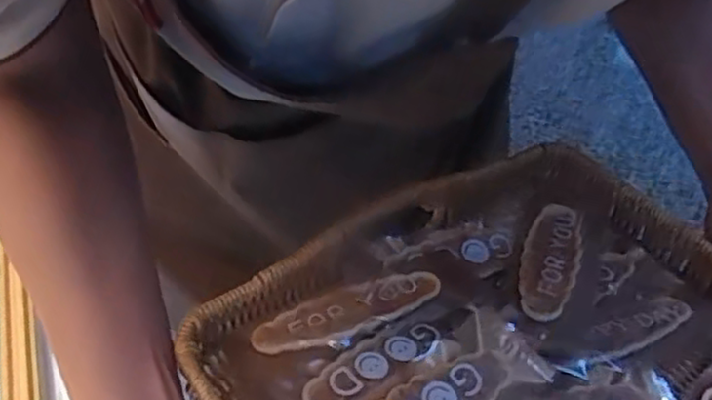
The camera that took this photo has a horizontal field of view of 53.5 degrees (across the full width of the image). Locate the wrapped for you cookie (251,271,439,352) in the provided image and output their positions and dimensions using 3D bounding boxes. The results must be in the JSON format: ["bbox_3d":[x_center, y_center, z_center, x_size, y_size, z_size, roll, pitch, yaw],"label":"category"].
[{"bbox_3d":[-0.004,0.060,0.381,0.103,0.010,0.028,-17,45,-16],"label":"wrapped for you cookie"}]

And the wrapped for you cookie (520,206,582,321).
[{"bbox_3d":[0.114,0.035,0.416,0.032,0.011,0.099,12,44,15],"label":"wrapped for you cookie"}]

